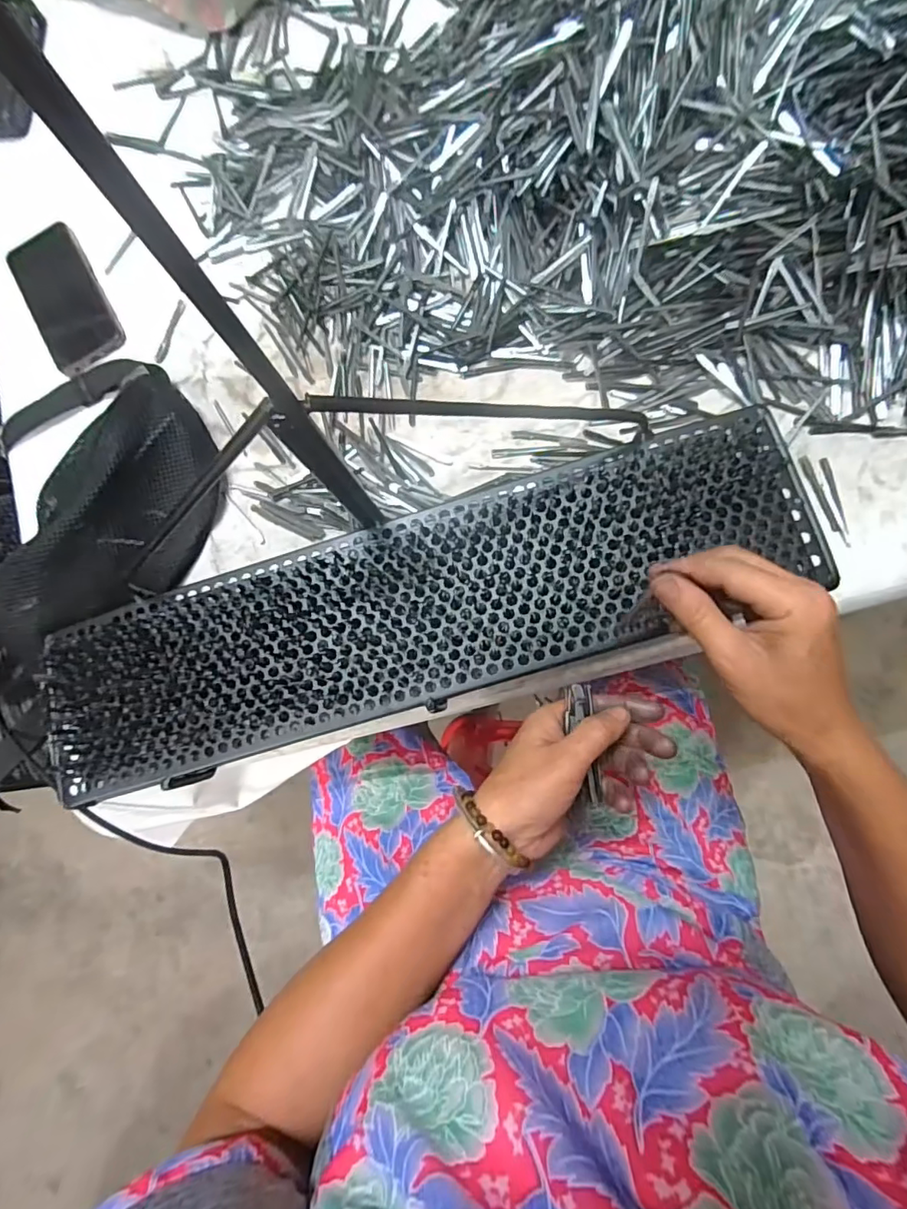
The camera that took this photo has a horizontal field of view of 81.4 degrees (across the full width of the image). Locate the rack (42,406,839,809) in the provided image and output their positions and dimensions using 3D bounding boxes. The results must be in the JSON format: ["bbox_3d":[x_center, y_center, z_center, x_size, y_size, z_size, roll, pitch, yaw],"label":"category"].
[{"bbox_3d":[-0.027,0.003,0.392,0.575,0.018,0.145,-19,82,2],"label":"rack"}]

